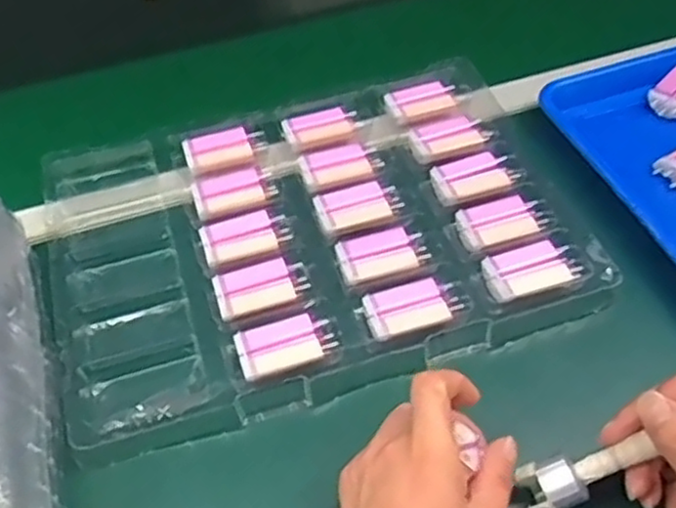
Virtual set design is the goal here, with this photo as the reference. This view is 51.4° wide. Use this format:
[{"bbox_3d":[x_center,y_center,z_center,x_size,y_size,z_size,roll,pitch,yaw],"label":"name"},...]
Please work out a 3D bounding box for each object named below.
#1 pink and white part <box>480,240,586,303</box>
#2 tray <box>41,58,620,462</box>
[{"bbox_3d":[0.147,0.013,0.536,0.068,0.011,0.040,-14,52,-9],"label":"pink and white part"},{"bbox_3d":[-0.024,-0.022,0.574,0.401,0.033,0.283,-15,52,-10],"label":"tray"}]

